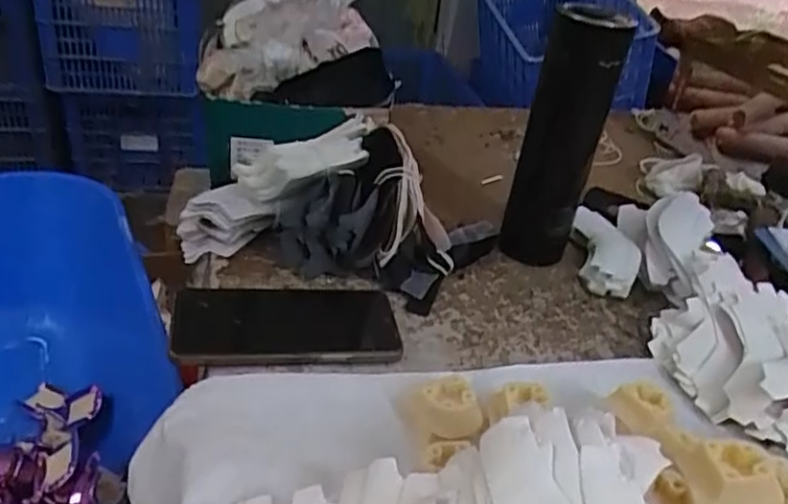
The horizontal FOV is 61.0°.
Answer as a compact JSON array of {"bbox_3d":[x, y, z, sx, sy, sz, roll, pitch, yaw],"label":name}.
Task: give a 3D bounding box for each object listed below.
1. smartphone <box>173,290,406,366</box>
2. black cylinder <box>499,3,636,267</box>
[{"bbox_3d":[-0.076,0.050,0.492,0.161,0.010,0.082,2,34,-9],"label":"smartphone"},{"bbox_3d":[0.151,-0.103,0.603,0.064,0.223,0.080,16,34,12],"label":"black cylinder"}]

